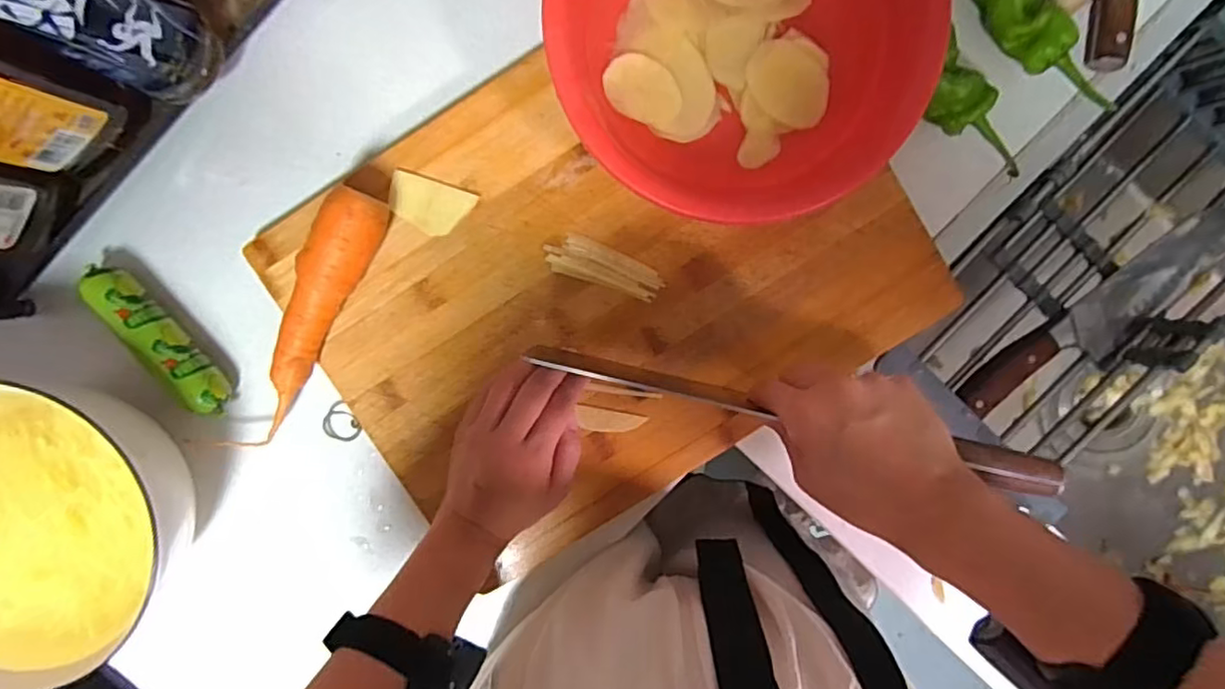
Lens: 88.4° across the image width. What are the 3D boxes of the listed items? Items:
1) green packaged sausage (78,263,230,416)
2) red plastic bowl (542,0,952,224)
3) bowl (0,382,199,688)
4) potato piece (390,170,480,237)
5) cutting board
[{"bbox_3d":[-0.322,-0.005,0.442,0.026,0.026,0.127,-39,94,3],"label":"green packaged sausage"},{"bbox_3d":[0.078,-0.190,0.396,0.220,0.078,0.221,0,95,0],"label":"red plastic bowl"},{"bbox_3d":[-0.386,0.120,0.424,0.177,0.081,0.193,0,96,0],"label":"bowl"},{"bbox_3d":[-0.128,-0.096,0.438,0.057,0.004,0.035,18,95,-2],"label":"potato piece"},{"bbox_3d":[-0.004,-0.046,0.452,0.404,0.016,0.307,-31,94,2],"label":"cutting board"}]

